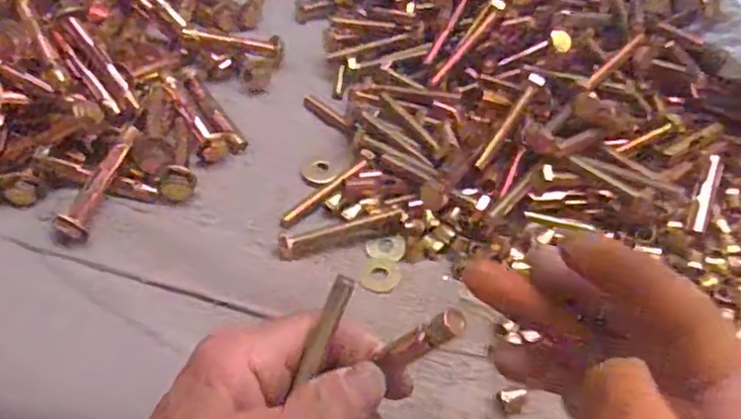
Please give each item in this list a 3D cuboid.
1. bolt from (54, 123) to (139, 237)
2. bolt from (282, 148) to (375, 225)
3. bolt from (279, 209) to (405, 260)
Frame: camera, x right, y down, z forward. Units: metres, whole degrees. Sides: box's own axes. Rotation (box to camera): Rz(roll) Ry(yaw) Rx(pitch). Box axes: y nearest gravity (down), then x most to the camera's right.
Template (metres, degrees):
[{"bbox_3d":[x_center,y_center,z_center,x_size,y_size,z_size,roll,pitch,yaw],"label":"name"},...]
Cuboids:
[{"bbox_3d":[-0.135,-0.015,0.316,0.011,0.012,0.063,19,71,15],"label":"bolt"},{"bbox_3d":[-0.022,-0.011,0.338,0.062,0.011,0.009,-37,60,-26],"label":"bolt"},{"bbox_3d":[-0.015,0.010,0.318,0.066,0.012,0.011,-19,53,-14],"label":"bolt"}]

